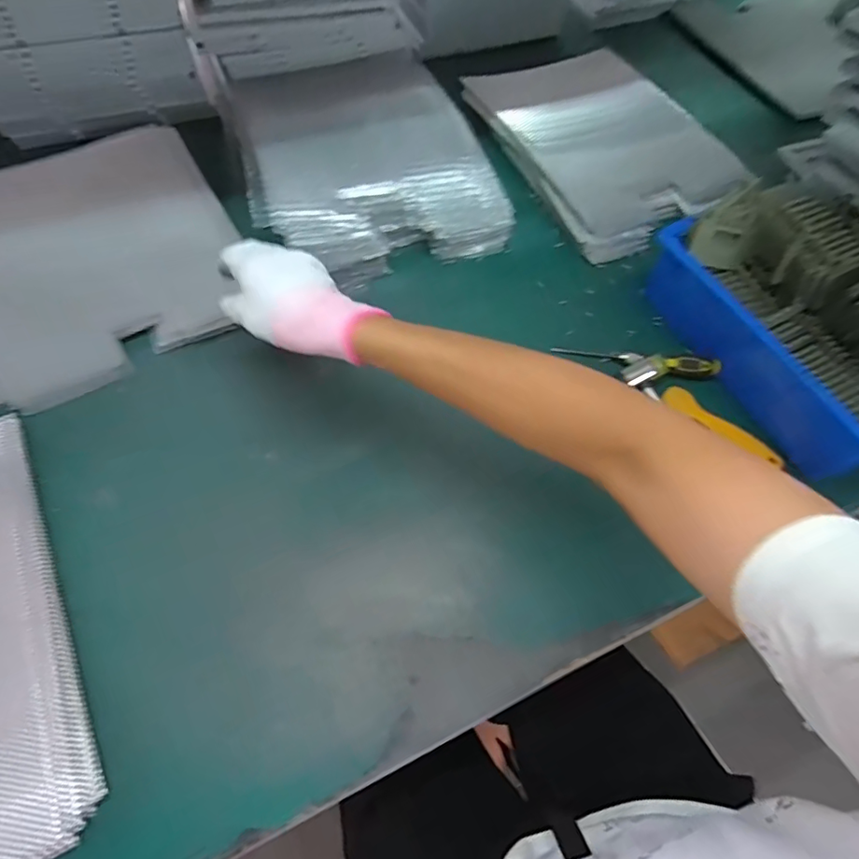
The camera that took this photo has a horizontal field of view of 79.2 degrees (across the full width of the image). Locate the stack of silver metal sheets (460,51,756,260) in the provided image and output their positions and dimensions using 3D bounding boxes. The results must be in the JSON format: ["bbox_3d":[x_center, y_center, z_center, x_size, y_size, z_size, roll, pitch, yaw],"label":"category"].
[{"bbox_3d":[0.246,-0.397,0.716,0.279,0.057,0.349,-21,64,-15],"label":"stack of silver metal sheets"}]

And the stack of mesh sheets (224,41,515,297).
[{"bbox_3d":[-0.092,-0.343,0.648,0.287,0.088,0.338,-19,64,-14],"label":"stack of mesh sheets"}]

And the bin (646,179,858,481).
[{"bbox_3d":[0.397,-0.109,0.534,0.203,0.111,0.290,-20,64,-14],"label":"bin"}]

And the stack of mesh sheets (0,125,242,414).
[{"bbox_3d":[-0.350,-0.185,0.554,0.276,0.025,0.284,-29,78,-16],"label":"stack of mesh sheets"}]

